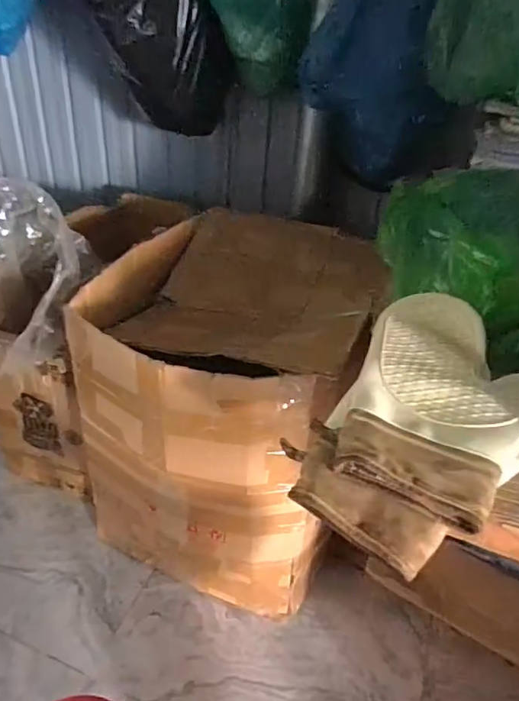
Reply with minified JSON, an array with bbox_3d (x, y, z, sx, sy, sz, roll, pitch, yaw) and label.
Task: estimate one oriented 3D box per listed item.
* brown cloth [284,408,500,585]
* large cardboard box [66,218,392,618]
[{"bbox_3d":[0.106,0.109,0.445,0.165,0.054,0.107,22,38,22],"label":"brown cloth"},{"bbox_3d":[-0.043,0.093,0.993,0.413,0.500,0.529,16,36,14],"label":"large cardboard box"}]

